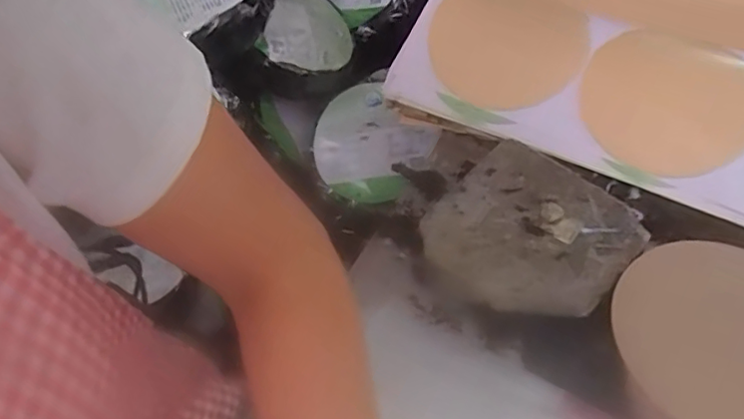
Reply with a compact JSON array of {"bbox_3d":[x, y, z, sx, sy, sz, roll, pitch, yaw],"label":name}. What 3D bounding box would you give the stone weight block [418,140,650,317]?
[{"bbox_3d":[0.131,0.024,0.492,0.147,0.028,0.148,-40,61,-21],"label":"stone weight block"}]

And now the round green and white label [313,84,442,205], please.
[{"bbox_3d":[-0.005,-0.074,0.684,0.122,0.016,0.134,-4,74,13],"label":"round green and white label"}]

